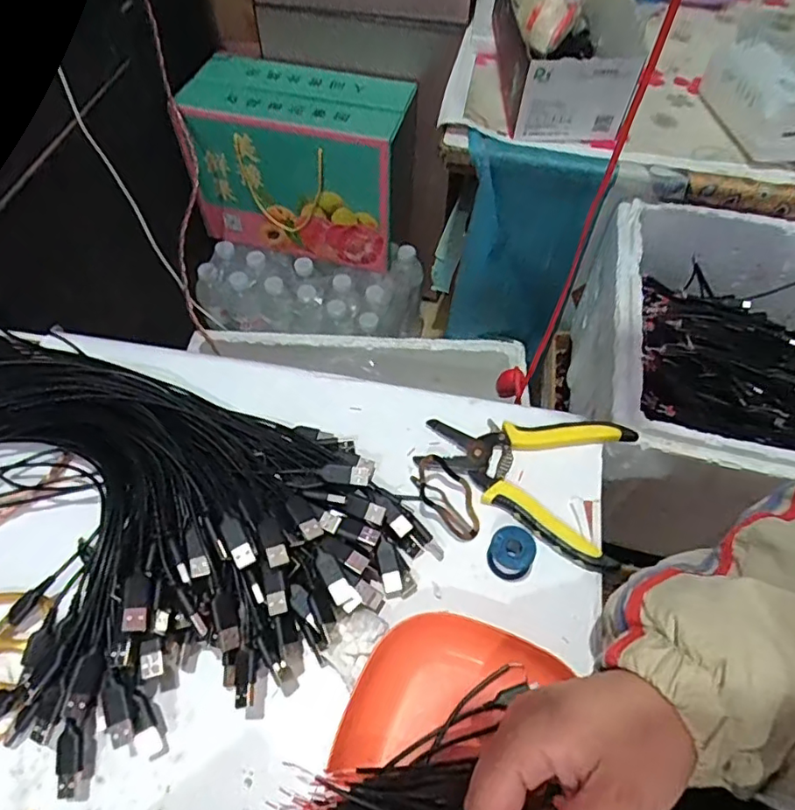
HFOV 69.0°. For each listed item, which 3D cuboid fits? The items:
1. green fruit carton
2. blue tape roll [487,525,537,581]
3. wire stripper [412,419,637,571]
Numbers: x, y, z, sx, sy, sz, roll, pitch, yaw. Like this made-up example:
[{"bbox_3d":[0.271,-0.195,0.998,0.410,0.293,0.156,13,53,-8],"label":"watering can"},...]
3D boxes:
[{"bbox_3d":[-0.144,-0.384,0.928,0.323,0.236,0.162,14,57,6],"label":"green fruit carton"},{"bbox_3d":[0.079,0.103,0.401,0.030,0.025,0.029,21,58,11],"label":"blue tape roll"},{"bbox_3d":[0.108,0.039,0.449,0.160,0.018,0.115,32,61,17],"label":"wire stripper"}]

